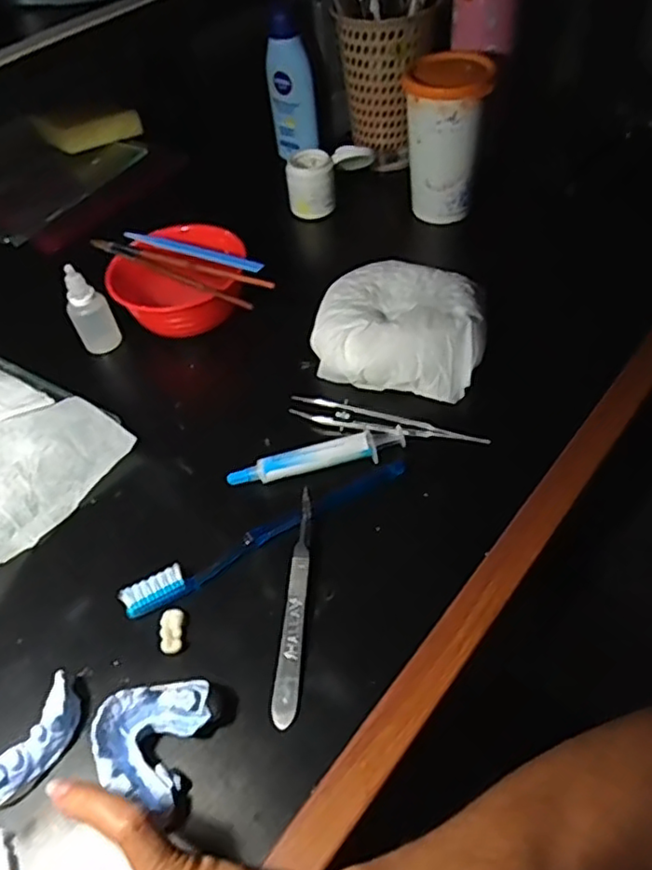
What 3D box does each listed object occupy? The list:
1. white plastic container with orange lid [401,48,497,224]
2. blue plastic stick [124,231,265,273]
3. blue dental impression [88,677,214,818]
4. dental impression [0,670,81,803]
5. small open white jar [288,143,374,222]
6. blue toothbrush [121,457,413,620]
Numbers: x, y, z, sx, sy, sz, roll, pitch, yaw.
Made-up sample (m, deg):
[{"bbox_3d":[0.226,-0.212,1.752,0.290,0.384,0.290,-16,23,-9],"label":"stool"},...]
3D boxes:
[{"bbox_3d":[0.108,-0.265,0.575,0.071,0.125,0.079,7,51,12],"label":"white plastic container with orange lid"},{"bbox_3d":[-0.110,-0.149,0.521,0.138,0.007,0.009,20,55,21],"label":"blue plastic stick"},{"bbox_3d":[-0.086,0.149,0.319,0.046,0.029,0.057,12,53,16],"label":"blue dental impression"},{"bbox_3d":[-0.148,0.157,0.326,0.024,0.020,0.063,21,55,22],"label":"dental impression"},{"bbox_3d":[0.004,-0.241,0.612,0.080,0.050,0.043,-2,50,5],"label":"small open white jar"},{"bbox_3d":[-0.033,0.060,0.392,0.187,0.009,0.018,-24,52,-14],"label":"blue toothbrush"}]

